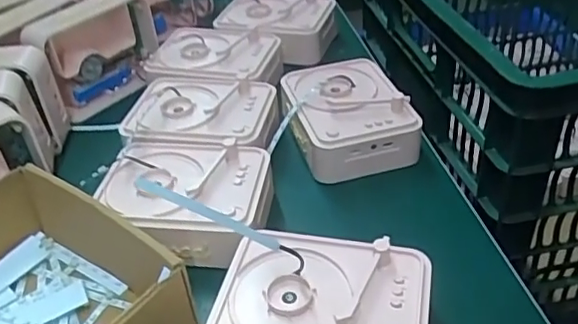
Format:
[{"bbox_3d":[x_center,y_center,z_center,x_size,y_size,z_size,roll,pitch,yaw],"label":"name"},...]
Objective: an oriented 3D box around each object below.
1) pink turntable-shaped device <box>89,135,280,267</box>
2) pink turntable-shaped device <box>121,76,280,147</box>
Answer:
[{"bbox_3d":[-0.078,0.027,0.444,0.125,0.045,0.101,7,41,14],"label":"pink turntable-shaped device"},{"bbox_3d":[-0.083,-0.040,0.529,0.134,0.053,0.102,4,40,11],"label":"pink turntable-shaped device"}]

